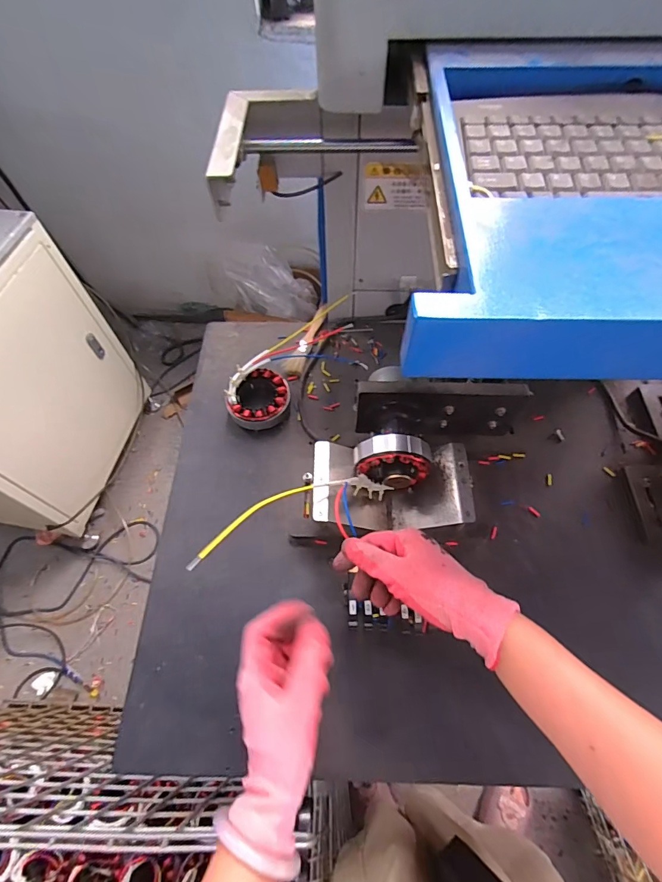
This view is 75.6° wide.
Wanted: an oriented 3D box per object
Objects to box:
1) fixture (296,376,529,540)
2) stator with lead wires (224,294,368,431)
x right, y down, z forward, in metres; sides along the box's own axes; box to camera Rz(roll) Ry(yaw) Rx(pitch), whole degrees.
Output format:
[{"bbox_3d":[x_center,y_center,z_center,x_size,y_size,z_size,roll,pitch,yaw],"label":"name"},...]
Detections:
[{"bbox_3d":[0.085,0.022,0.510,0.260,0.127,0.180,1,62,2],"label":"fixture"},{"bbox_3d":[-0.057,-0.116,0.633,0.241,0.049,0.125,-37,67,-17],"label":"stator with lead wires"}]

